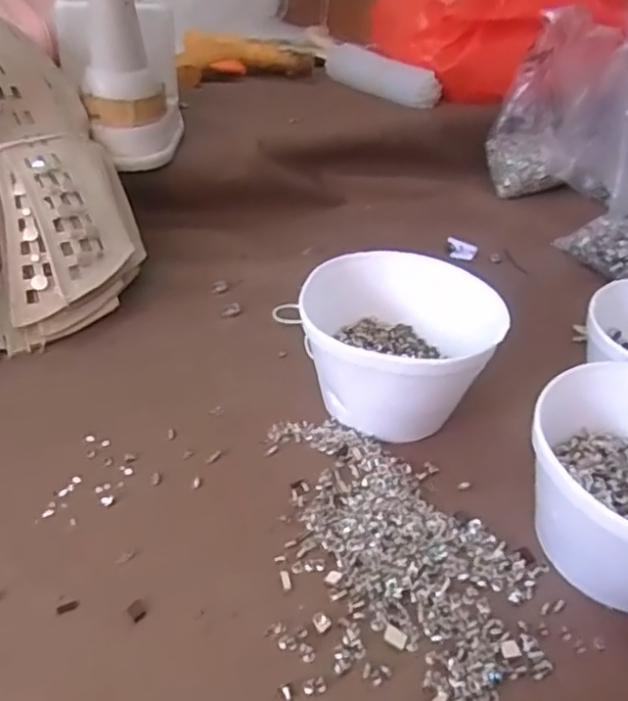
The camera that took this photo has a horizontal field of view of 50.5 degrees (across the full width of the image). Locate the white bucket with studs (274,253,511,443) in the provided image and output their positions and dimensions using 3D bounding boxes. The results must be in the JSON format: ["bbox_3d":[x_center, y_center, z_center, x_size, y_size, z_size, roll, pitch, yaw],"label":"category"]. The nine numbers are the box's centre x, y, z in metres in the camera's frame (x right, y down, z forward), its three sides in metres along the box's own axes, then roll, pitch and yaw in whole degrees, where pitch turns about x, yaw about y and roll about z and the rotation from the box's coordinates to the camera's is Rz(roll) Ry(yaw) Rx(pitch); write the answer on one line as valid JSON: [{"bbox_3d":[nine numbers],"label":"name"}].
[{"bbox_3d":[0.050,0.001,0.443,0.118,0.079,0.122,27,41,26],"label":"white bucket with studs"}]

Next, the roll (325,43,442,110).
[{"bbox_3d":[0.082,-0.337,0.817,0.162,0.040,0.037,31,44,31],"label":"roll"}]

